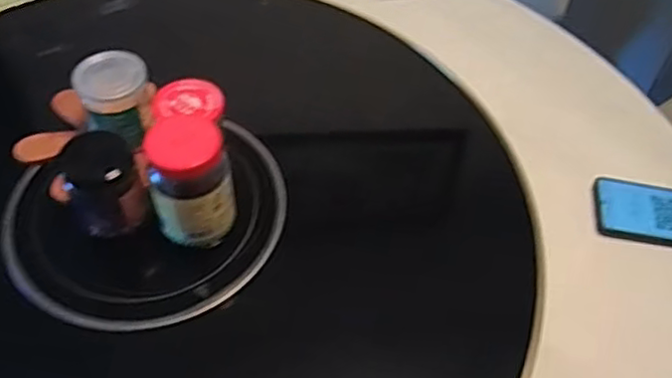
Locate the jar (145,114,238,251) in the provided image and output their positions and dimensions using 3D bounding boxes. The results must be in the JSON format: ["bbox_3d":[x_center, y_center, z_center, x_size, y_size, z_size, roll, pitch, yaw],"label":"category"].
[{"bbox_3d":[-0.133,-0.006,0.591,0.074,0.110,0.066,-11,53,-12],"label":"jar"}]

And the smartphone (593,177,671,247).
[{"bbox_3d":[0.383,0.026,0.742,0.166,0.014,0.084,8,52,3],"label":"smartphone"}]

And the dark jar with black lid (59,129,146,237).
[{"bbox_3d":[-0.217,-0.005,0.608,0.061,0.079,0.062,2,52,-2],"label":"dark jar with black lid"}]

